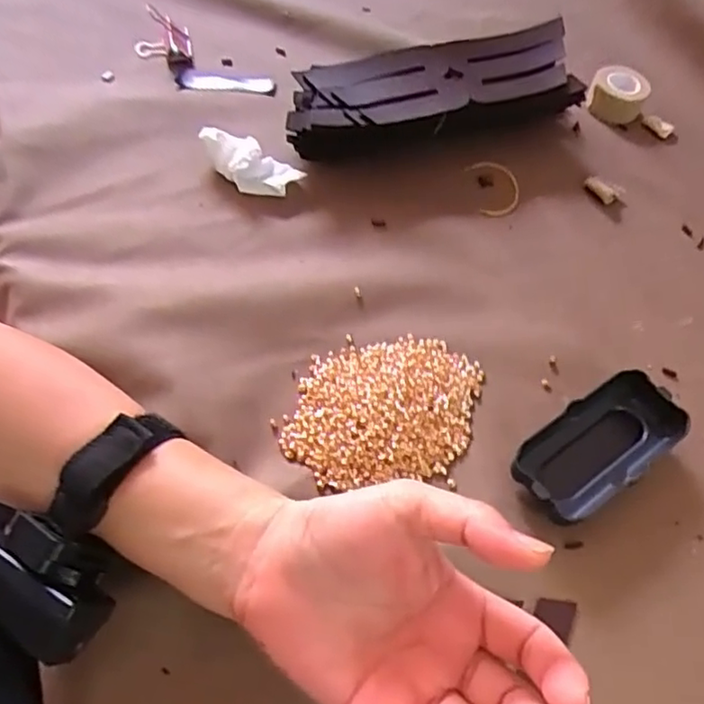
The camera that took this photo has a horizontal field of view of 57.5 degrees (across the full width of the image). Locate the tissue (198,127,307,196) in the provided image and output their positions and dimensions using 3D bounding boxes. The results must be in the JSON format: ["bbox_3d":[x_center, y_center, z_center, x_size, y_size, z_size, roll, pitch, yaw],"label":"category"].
[{"bbox_3d":[-0.078,-0.140,0.470,0.074,0.022,0.033,31,60,14],"label":"tissue"}]

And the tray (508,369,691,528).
[{"bbox_3d":[0.142,0.056,0.373,0.108,0.029,0.050,-29,64,-22],"label":"tray"}]

